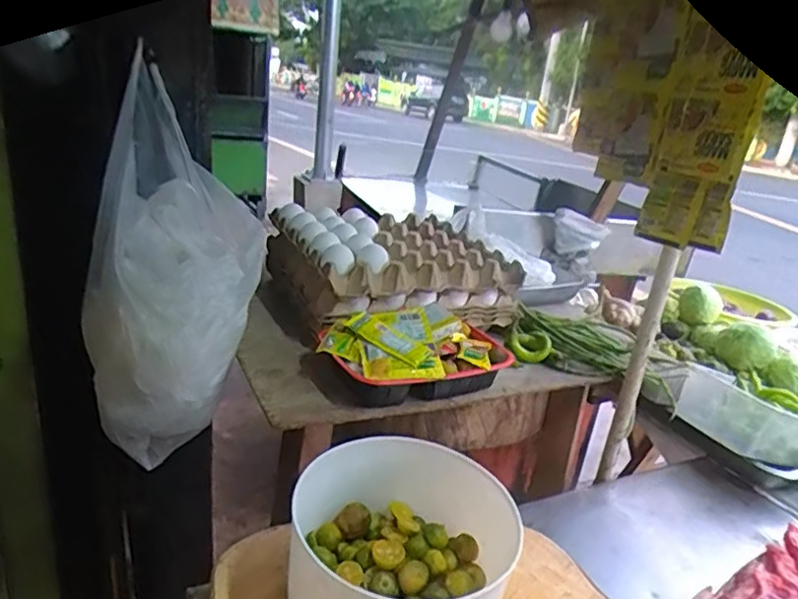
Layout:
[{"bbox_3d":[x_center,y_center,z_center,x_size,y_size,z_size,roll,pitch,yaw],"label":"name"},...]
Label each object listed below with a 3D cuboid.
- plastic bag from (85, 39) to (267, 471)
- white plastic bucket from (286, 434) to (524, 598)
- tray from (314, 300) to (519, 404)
[{"bbox_3d":[-0.273,-0.056,0.721,0.179,0.445,0.147,-3,-20,-22],"label":"plastic bag"},{"bbox_3d":[0.000,0.193,0.461,0.157,0.100,0.162,5,22,-2],"label":"white plastic bucket"},{"bbox_3d":[0.022,0.062,0.697,0.220,0.066,0.115,-3,24,-22],"label":"tray"}]

